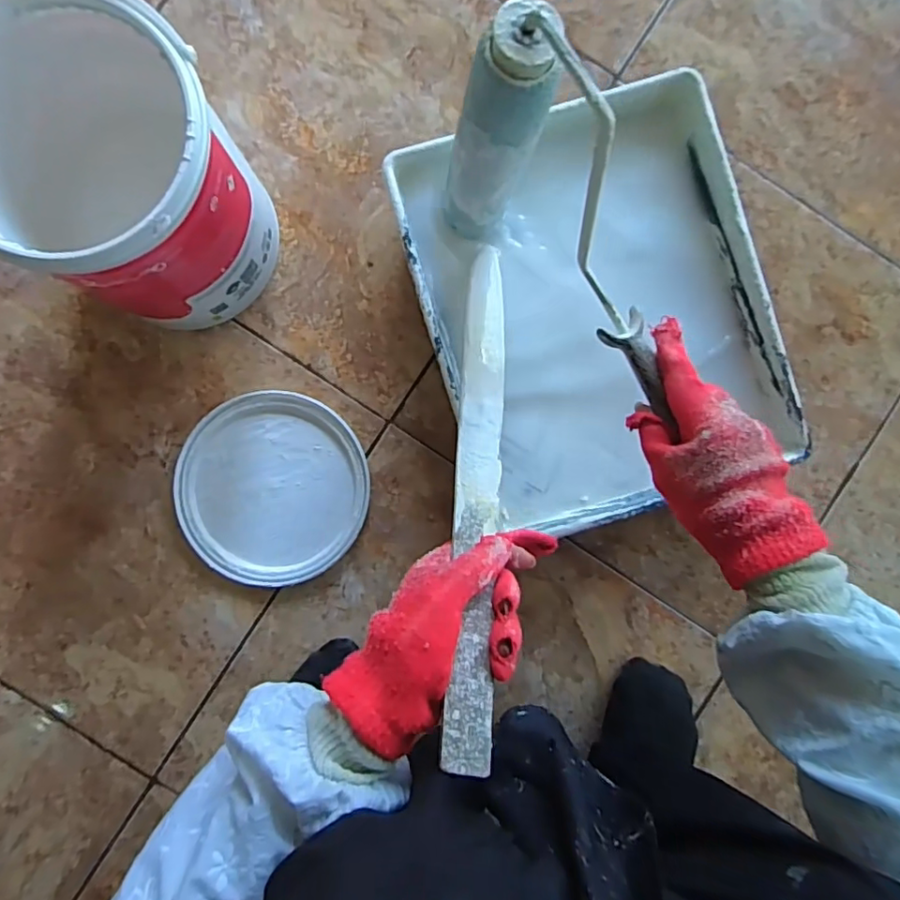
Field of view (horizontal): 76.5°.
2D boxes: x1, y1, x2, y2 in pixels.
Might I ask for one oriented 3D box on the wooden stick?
[{"bbox_3d":[0.022,0.003,0.402,0.031,0.013,0.391,5,61,-1],"label":"wooden stick"}]

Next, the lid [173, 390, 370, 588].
[{"bbox_3d":[-0.166,0.037,0.536,0.174,0.011,0.172,0,89,-1],"label":"lid"}]

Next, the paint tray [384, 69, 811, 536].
[{"bbox_3d":[0.127,-0.119,0.512,0.281,0.074,0.337,-17,90,-1],"label":"paint tray"}]

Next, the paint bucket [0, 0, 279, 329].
[{"bbox_3d":[-0.251,-0.206,0.446,0.184,0.195,0.172,0,89,-1],"label":"paint bucket"}]

